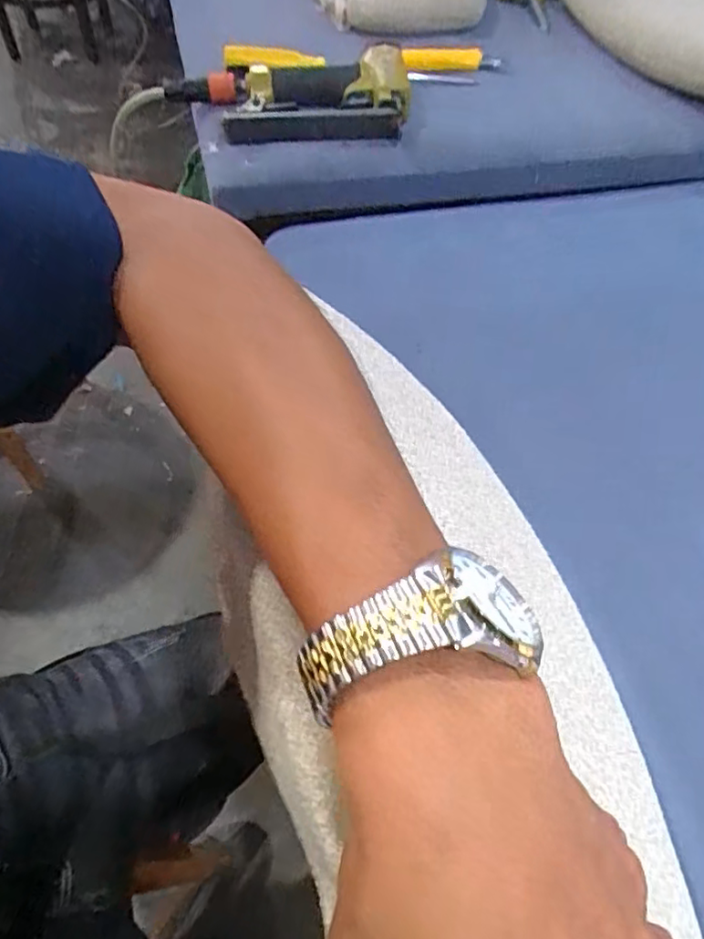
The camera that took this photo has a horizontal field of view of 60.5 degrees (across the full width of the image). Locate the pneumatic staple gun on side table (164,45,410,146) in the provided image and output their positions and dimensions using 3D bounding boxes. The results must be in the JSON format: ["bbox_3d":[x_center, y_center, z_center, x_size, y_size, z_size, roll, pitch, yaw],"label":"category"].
[{"bbox_3d":[-0.069,-0.410,0.660,0.267,0.036,0.135,-1,56,-5],"label":"pneumatic staple gun on side table"}]

